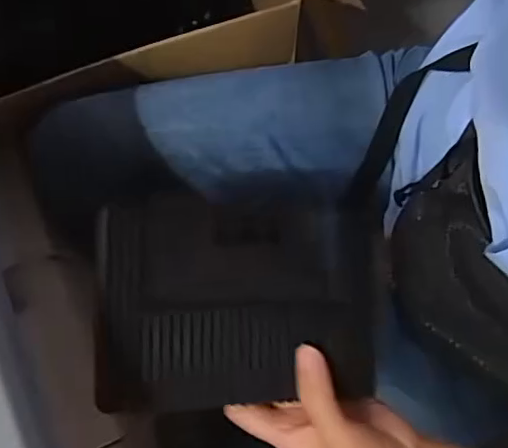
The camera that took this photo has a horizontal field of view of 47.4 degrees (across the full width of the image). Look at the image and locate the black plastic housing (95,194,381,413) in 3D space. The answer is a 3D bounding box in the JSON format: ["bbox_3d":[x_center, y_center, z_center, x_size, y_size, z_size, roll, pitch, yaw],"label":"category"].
[{"bbox_3d":[-0.003,0.051,0.390,0.196,0.021,0.135,2,94,-17],"label":"black plastic housing"}]

